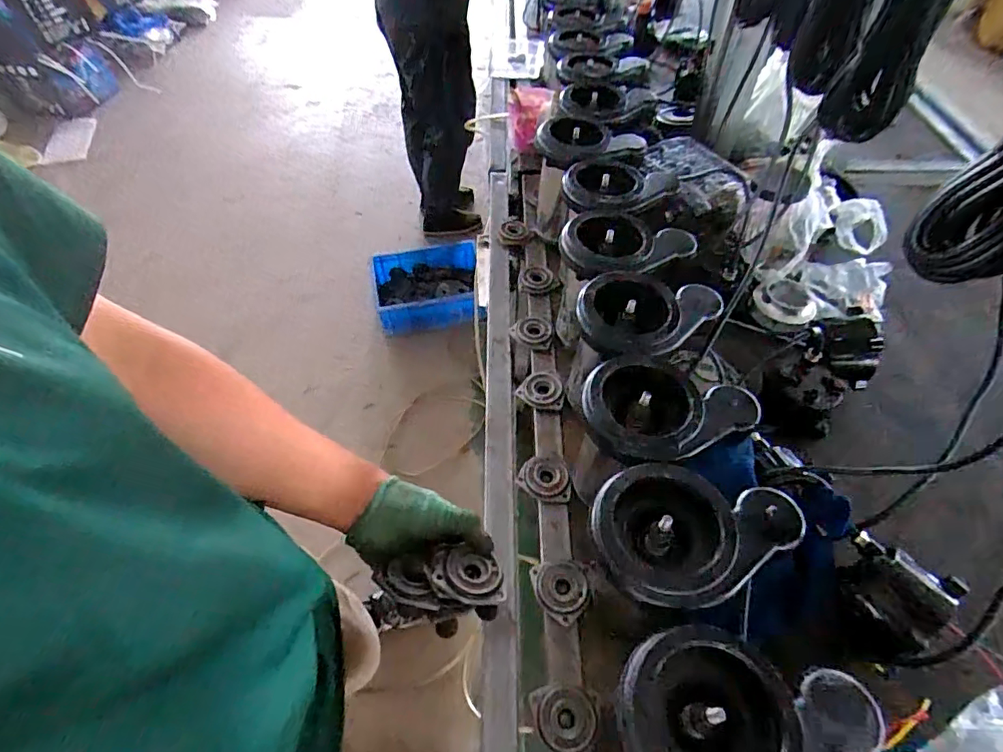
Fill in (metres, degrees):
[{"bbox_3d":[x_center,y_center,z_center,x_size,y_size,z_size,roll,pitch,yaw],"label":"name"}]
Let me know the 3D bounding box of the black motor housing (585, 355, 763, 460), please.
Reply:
[{"bbox_3d":[0.162,0.041,0.513,0.166,0.038,0.117,17,55,13],"label":"black motor housing"}]

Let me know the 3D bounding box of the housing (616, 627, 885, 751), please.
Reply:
[{"bbox_3d":[0.165,0.241,0.355,0.160,0.048,0.126,16,54,12],"label":"housing"}]

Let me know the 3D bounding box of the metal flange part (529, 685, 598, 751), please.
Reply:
[{"bbox_3d":[0.058,0.328,0.489,0.061,0.025,0.062,4,53,4],"label":"metal flange part"}]

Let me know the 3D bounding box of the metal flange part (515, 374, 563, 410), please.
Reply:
[{"bbox_3d":[0.054,0.021,0.729,0.063,0.019,0.057,4,53,4],"label":"metal flange part"}]

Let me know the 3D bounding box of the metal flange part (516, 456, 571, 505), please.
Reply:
[{"bbox_3d":[0.052,0.126,0.647,0.063,0.013,0.058,2,53,2],"label":"metal flange part"}]

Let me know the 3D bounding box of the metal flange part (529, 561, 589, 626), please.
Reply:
[{"bbox_3d":[0.065,0.233,0.562,0.060,0.012,0.063,-5,53,-4],"label":"metal flange part"}]

